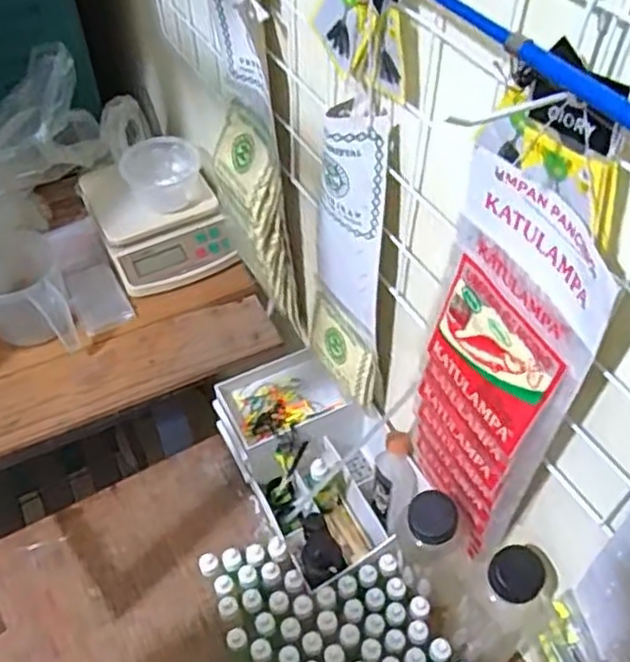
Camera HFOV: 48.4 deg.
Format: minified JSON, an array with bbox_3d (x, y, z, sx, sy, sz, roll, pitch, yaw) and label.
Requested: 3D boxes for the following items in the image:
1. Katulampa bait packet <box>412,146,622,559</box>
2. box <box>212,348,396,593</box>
[{"bbox_3d":[0.121,0.044,0.486,0.033,0.335,0.111,-25,55,-19],"label":"Katulampa bait packet"},{"bbox_3d":[-0.003,0.146,0.752,0.131,0.097,0.227,-23,54,-18],"label":"box"}]

